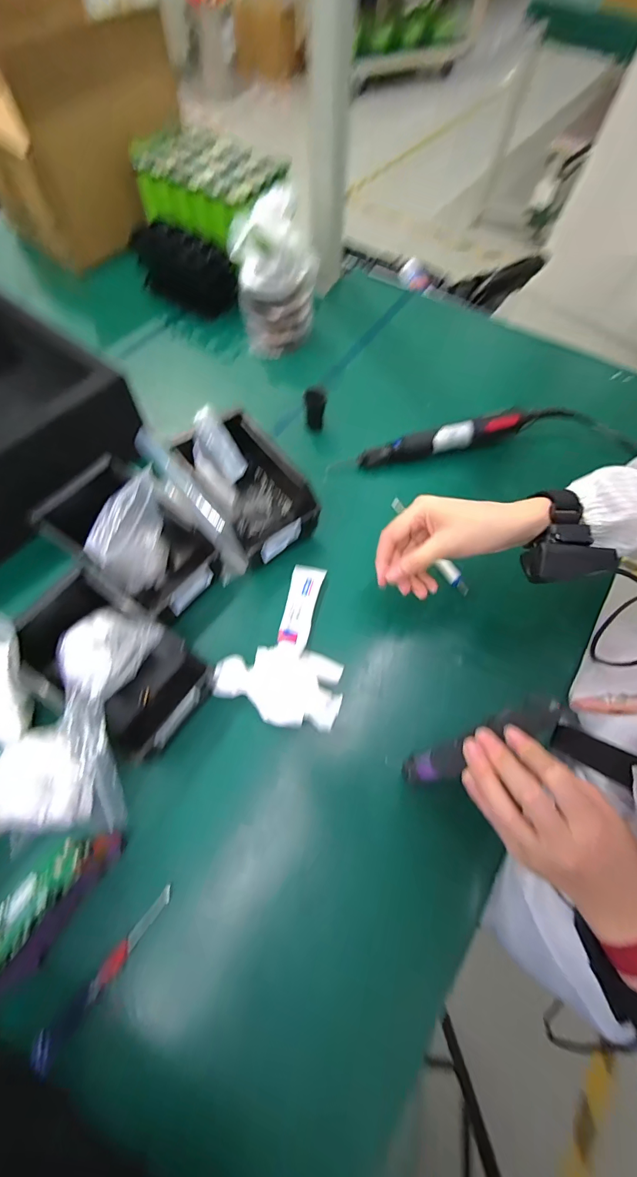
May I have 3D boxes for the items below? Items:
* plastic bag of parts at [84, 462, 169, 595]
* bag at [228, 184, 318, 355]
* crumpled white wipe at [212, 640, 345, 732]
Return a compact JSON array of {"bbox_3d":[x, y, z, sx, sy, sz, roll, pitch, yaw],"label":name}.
[{"bbox_3d":[-0.187,-0.055,0.427,0.043,0.097,0.103,27,67,10],"label":"plastic bag of parts"},{"bbox_3d":[-0.068,-0.461,0.602,0.109,0.157,0.109,-23,68,-12],"label":"bag"},{"bbox_3d":[-0.038,0.095,0.413,0.124,0.031,0.079,17,65,6],"label":"crumpled white wipe"}]

